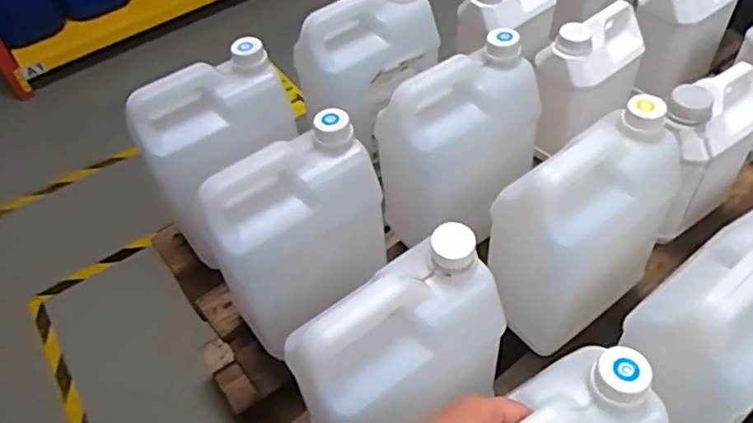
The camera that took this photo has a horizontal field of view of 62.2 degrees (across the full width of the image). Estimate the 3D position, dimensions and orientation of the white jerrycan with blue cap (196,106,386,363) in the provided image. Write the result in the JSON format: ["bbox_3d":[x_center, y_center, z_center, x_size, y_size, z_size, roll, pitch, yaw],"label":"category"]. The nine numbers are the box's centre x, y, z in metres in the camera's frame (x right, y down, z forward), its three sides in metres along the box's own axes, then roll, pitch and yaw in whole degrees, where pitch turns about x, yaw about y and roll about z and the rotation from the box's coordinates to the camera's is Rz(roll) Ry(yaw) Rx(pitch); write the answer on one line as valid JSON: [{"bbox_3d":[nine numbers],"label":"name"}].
[{"bbox_3d":[-0.098,0.031,0.756,0.195,0.275,0.141,-29,54,-19],"label":"white jerrycan with blue cap"}]

